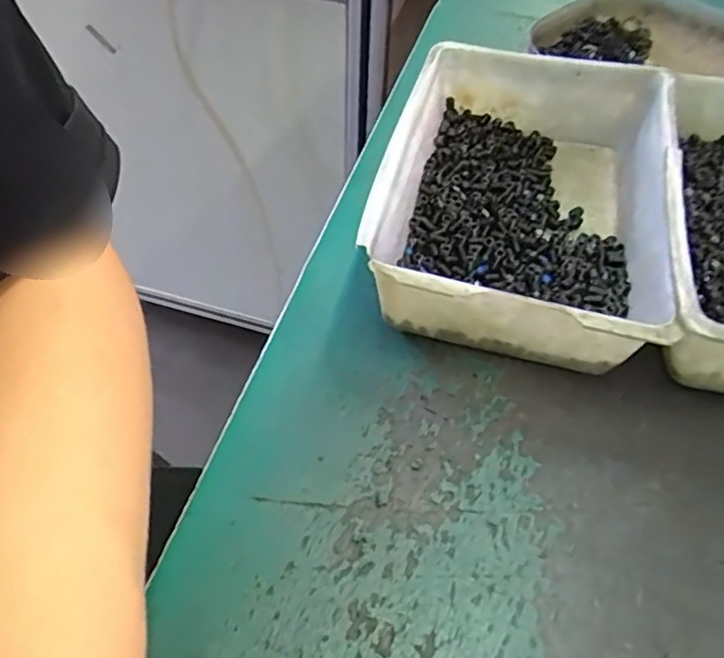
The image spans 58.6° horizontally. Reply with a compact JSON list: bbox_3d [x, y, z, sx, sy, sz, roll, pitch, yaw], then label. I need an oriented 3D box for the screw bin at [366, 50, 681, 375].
[{"bbox_3d":[0.084,-0.071,0.344,0.139,0.059,0.202,13,53,9],"label":"screw bin"}]

